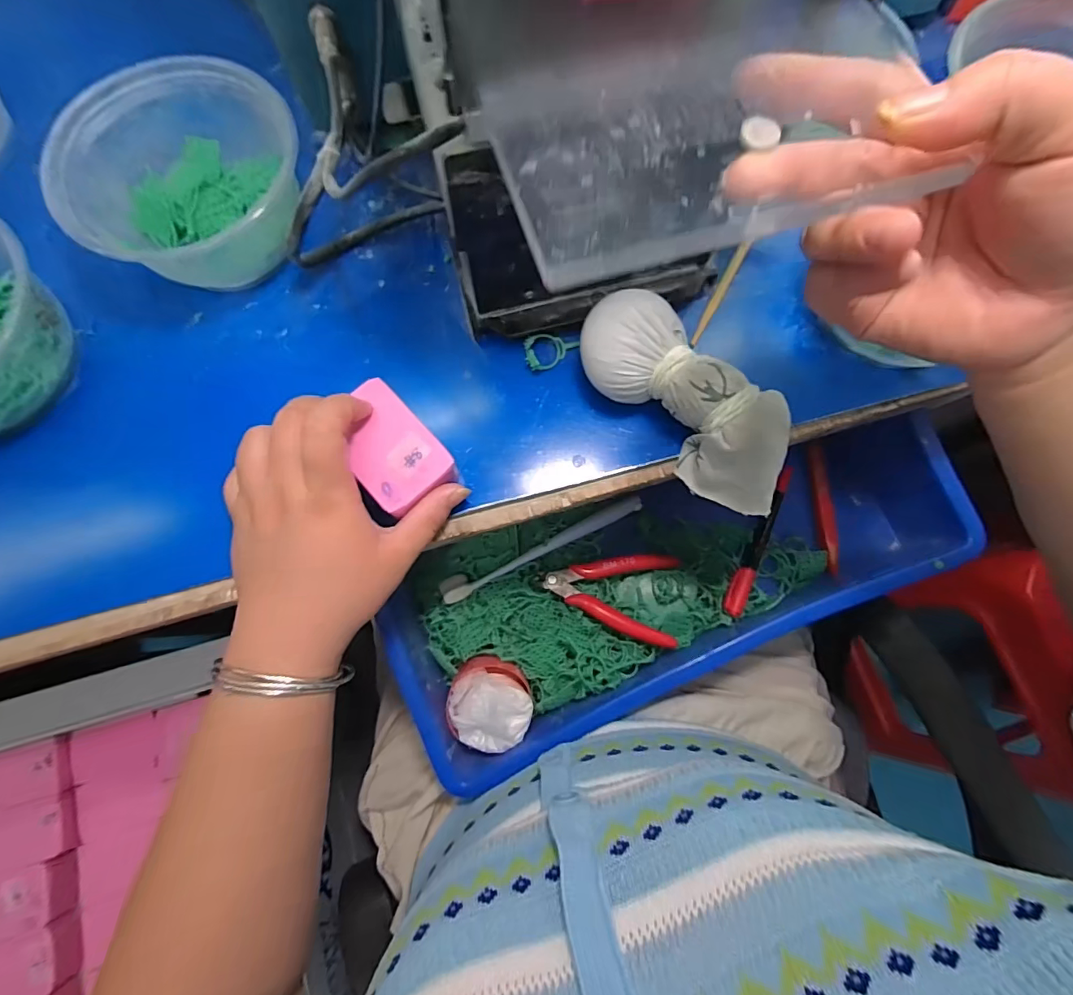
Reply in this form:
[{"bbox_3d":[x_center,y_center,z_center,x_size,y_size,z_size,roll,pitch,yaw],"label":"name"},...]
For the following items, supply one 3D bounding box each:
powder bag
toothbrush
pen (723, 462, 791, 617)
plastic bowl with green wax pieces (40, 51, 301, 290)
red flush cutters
[{"bbox_3d":[0.087,-0.052,0.271,0.147,0.047,0.052,45,81,-5],"label":"powder bag"},{"bbox_3d":[0.007,0.043,0.408,0.182,0.010,0.020,-23,79,-5],"label":"toothbrush"},{"bbox_3d":[0.191,0.037,0.416,0.020,0.012,0.135,26,77,5],"label":"pen"},{"bbox_3d":[-0.206,-0.194,0.300,0.130,0.063,0.116,-2,77,-2],"label":"plastic bowl with green wax pieces"},{"bbox_3d":[0.059,0.075,0.401,0.113,0.015,0.072,12,77,2],"label":"red flush cutters"}]

